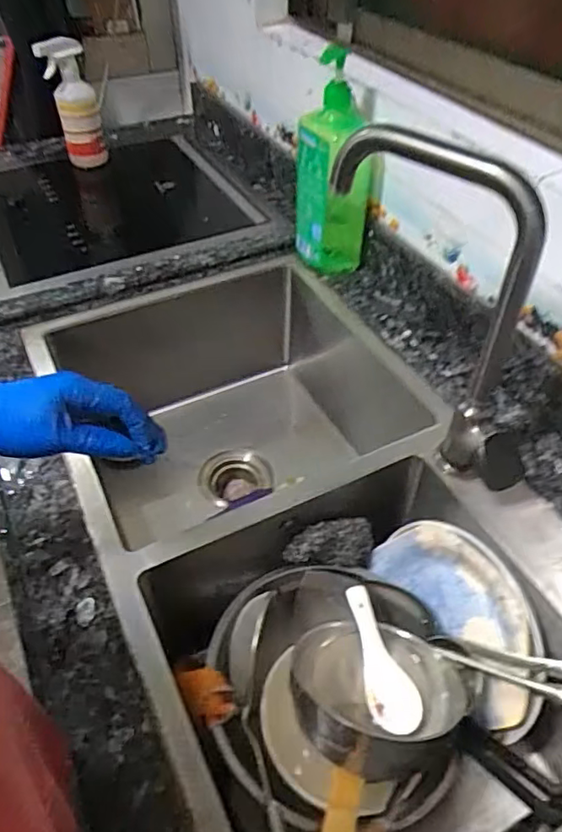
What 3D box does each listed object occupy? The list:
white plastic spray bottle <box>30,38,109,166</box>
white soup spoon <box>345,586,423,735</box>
[{"bbox_3d":[-0.350,-0.523,0.988,0.072,0.203,0.079,-15,48,-14],"label":"white plastic spray bottle"},{"bbox_3d":[0.096,0.229,0.553,0.044,0.034,0.128,-7,46,-6],"label":"white soup spoon"}]

